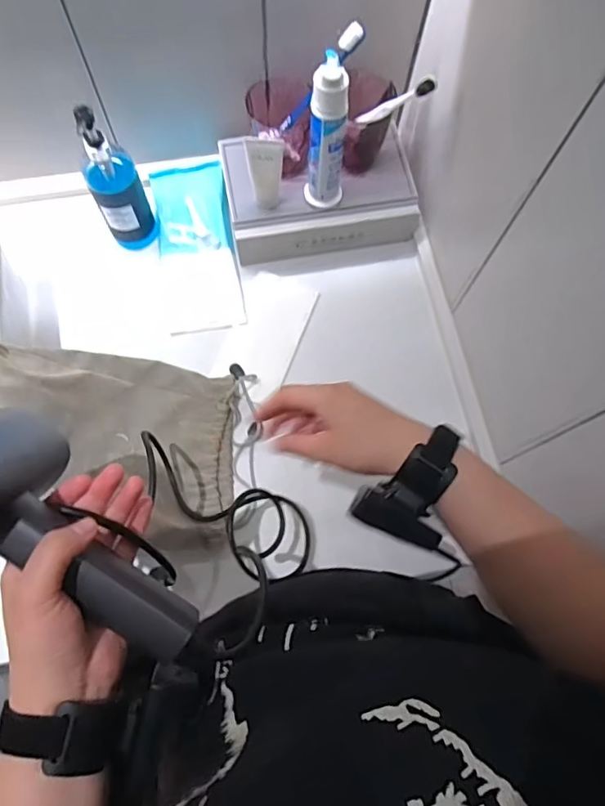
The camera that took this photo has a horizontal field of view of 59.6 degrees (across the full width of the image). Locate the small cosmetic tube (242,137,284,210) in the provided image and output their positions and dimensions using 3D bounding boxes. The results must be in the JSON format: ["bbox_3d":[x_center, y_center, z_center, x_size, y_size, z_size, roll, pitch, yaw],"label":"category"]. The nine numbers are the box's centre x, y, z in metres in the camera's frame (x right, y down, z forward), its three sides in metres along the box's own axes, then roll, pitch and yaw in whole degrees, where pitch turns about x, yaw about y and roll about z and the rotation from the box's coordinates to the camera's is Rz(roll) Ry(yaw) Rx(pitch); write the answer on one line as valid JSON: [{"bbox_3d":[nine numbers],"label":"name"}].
[{"bbox_3d":[-0.047,-0.271,0.638,0.043,0.101,0.027,6,72,0],"label":"small cosmetic tube"}]

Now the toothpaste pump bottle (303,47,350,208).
[{"bbox_3d":[0.030,-0.303,0.607,0.045,0.175,0.047,7,72,0],"label":"toothpaste pump bottle"}]

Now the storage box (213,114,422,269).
[{"bbox_3d":[0.024,-0.284,0.719,0.248,0.063,0.152,-7,72,-5],"label":"storage box"}]

